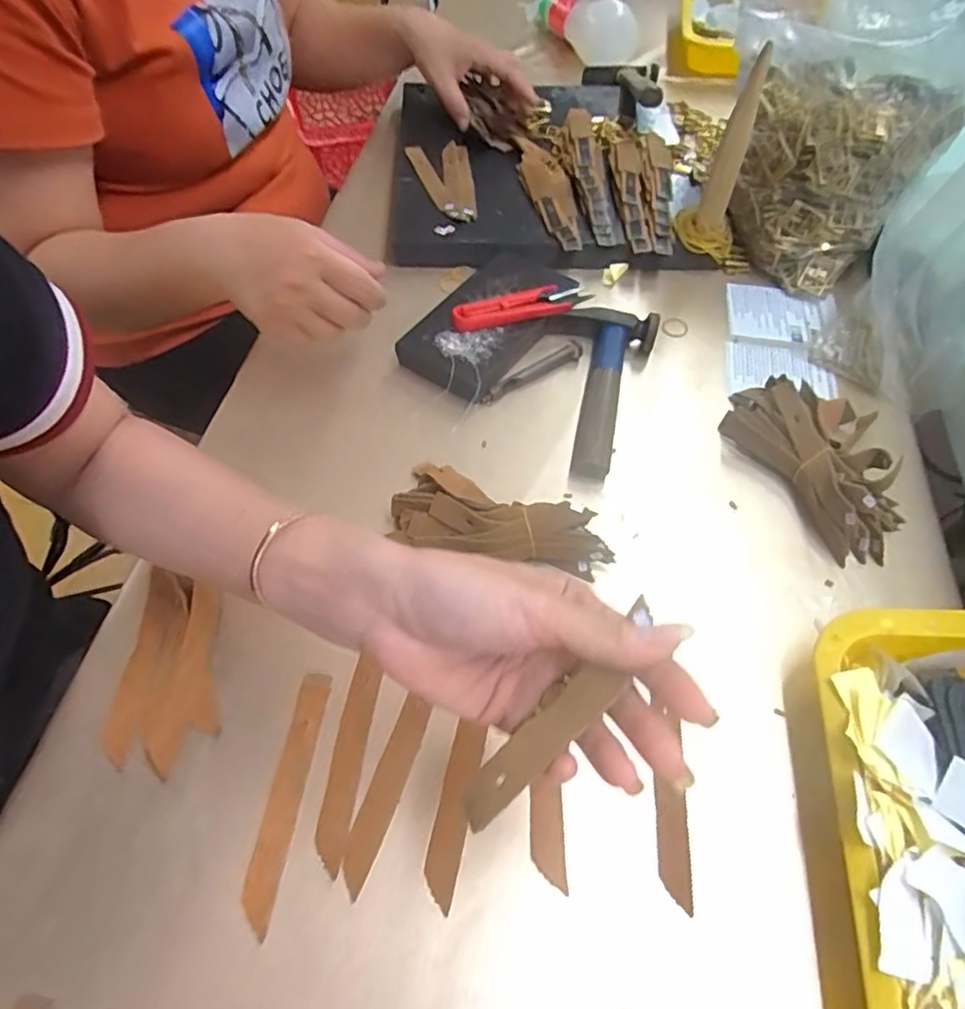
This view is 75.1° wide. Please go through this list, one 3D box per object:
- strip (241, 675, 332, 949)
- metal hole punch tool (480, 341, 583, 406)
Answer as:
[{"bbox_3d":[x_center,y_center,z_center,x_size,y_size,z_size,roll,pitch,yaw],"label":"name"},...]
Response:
[{"bbox_3d":[-0.103,0.151,0.331,0.018,0.004,0.122,7,56,3],"label":"strip"},{"bbox_3d":[0.040,-0.104,0.499,0.096,0.013,0.013,-29,62,-19],"label":"metal hole punch tool"}]

